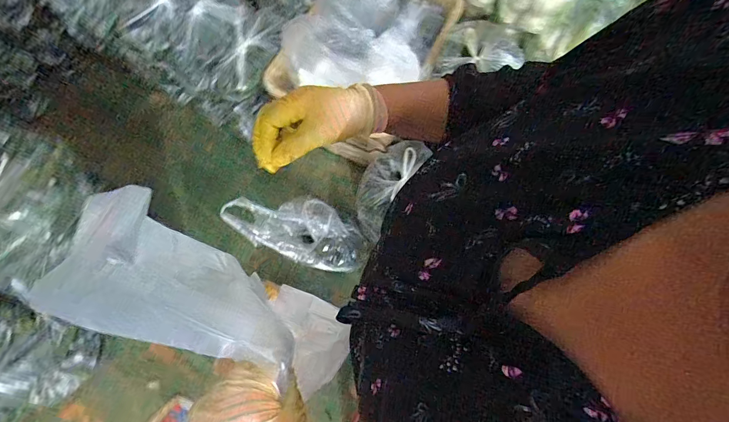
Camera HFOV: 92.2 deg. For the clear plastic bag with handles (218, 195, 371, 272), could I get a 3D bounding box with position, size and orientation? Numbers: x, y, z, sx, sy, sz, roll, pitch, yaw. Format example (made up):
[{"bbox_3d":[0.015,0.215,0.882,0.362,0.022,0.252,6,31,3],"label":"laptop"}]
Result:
[{"bbox_3d":[-0.231,0.059,1.256,0.520,0.084,0.233,19,73,-14],"label":"clear plastic bag with handles"}]

